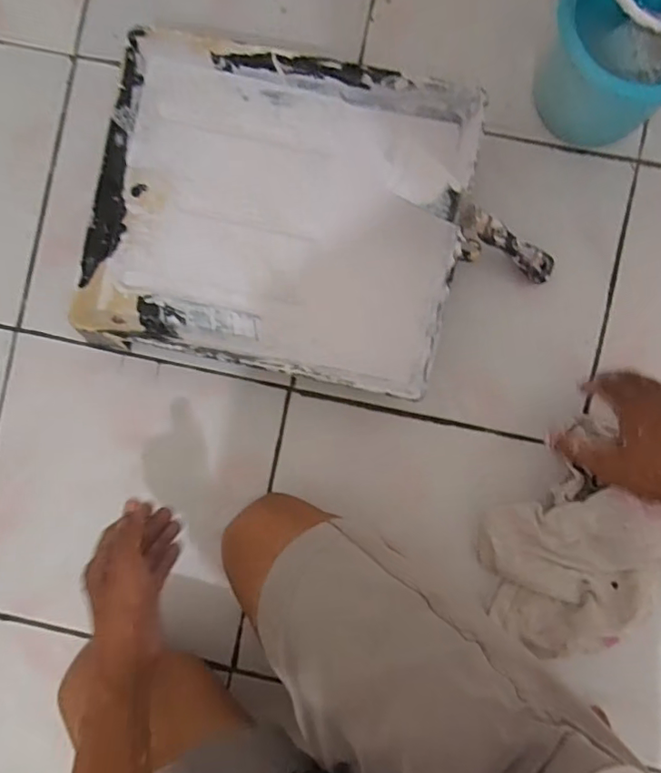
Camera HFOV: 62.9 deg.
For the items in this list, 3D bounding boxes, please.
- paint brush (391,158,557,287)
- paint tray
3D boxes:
[{"bbox_3d":[0.143,-0.150,0.504,0.193,0.013,0.038,23,92,-26],"label":"paint brush"},{"bbox_3d":[-0.052,-0.163,0.517,0.342,0.061,0.292,12,91,3],"label":"paint tray"}]

